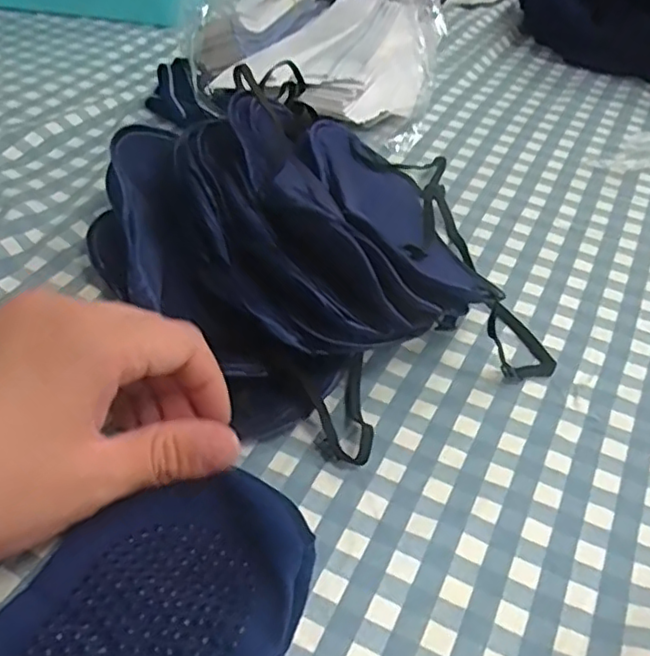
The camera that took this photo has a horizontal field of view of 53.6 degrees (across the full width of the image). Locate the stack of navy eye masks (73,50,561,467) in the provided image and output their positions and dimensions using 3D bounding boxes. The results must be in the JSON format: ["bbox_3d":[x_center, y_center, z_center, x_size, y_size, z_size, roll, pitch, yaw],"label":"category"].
[{"bbox_3d":[-0.002,-0.051,0.327,0.207,0.068,0.221,-22,49,-25],"label":"stack of navy eye masks"}]

